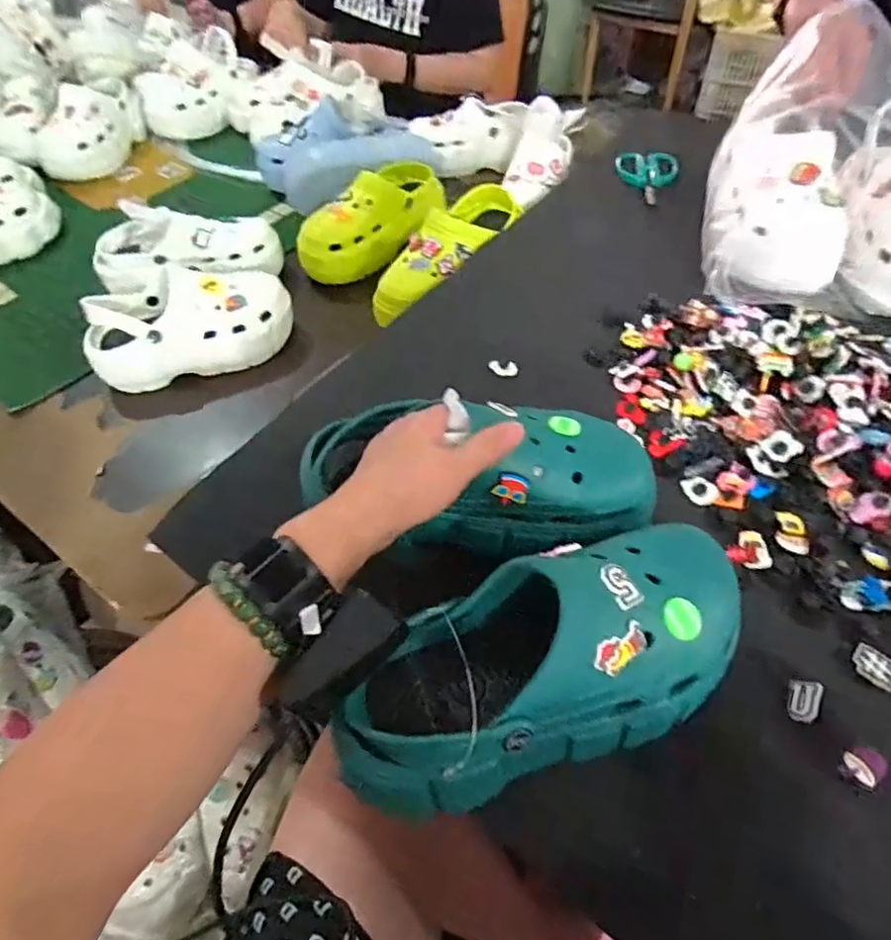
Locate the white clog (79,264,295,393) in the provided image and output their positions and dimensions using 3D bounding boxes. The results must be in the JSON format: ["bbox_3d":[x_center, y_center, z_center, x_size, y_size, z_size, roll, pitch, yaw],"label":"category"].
[{"bbox_3d":[-0.321,-0.178,0.733,0.251,0.110,0.093,-19,54,-11],"label":"white clog"}]

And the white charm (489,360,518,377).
[{"bbox_3d":[0.060,-0.104,0.587,0.029,0.011,0.014,4,53,7],"label":"white charm"}]

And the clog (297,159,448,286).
[{"bbox_3d":[-0.105,-0.376,0.845,0.088,0.103,0.247,36,63,26],"label":"clog"}]

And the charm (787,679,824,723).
[{"bbox_3d":[0.237,0.153,0.376,0.020,0.004,0.028,-6,51,49],"label":"charm"}]

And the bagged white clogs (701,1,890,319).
[{"bbox_3d":[0.435,-0.334,0.616,0.258,0.164,0.303,7,54,9],"label":"bagged white clogs"}]

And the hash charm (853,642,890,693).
[{"bbox_3d":[0.294,0.134,0.389,0.023,0.006,0.027,-39,60,-23],"label":"hash charm"}]

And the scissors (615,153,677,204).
[{"bbox_3d":[0.288,-0.411,0.802,0.081,0.015,0.132,1,53,4],"label":"scissors"}]

